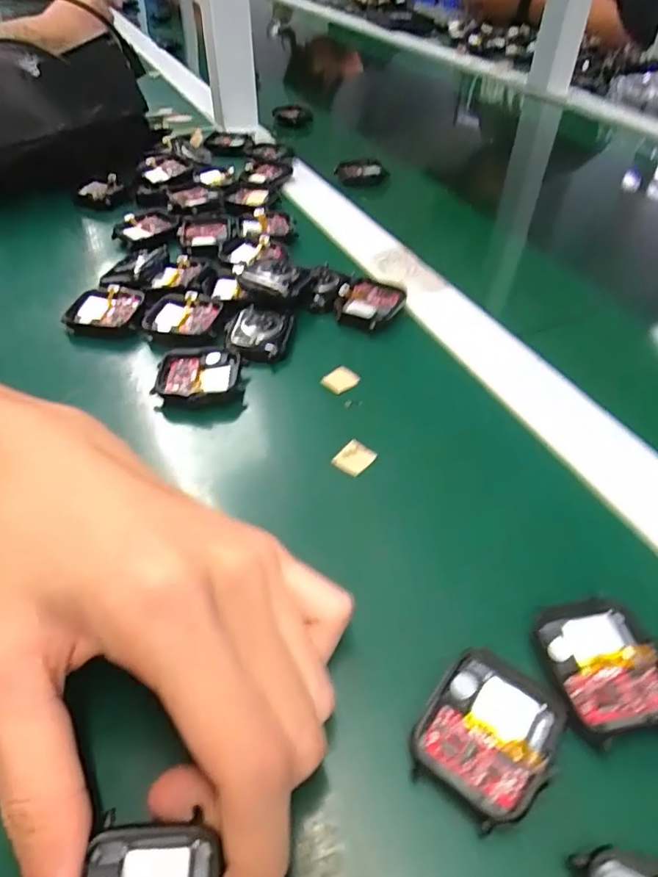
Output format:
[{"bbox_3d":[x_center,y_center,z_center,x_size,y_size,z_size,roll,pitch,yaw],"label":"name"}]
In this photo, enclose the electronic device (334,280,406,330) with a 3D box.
[{"bbox_3d":[0.025,-0.084,0.343,0.040,0.009,0.043,14,47,13],"label":"electronic device"}]

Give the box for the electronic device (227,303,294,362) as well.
[{"bbox_3d":[-0.040,-0.062,0.323,0.035,0.011,0.040,7,46,7],"label":"electronic device"}]

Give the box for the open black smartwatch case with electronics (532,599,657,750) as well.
[{"bbox_3d":[0.093,0.078,0.186,0.037,0.010,0.043,-6,46,-6],"label":"open black smartwatch case with electronics"}]

